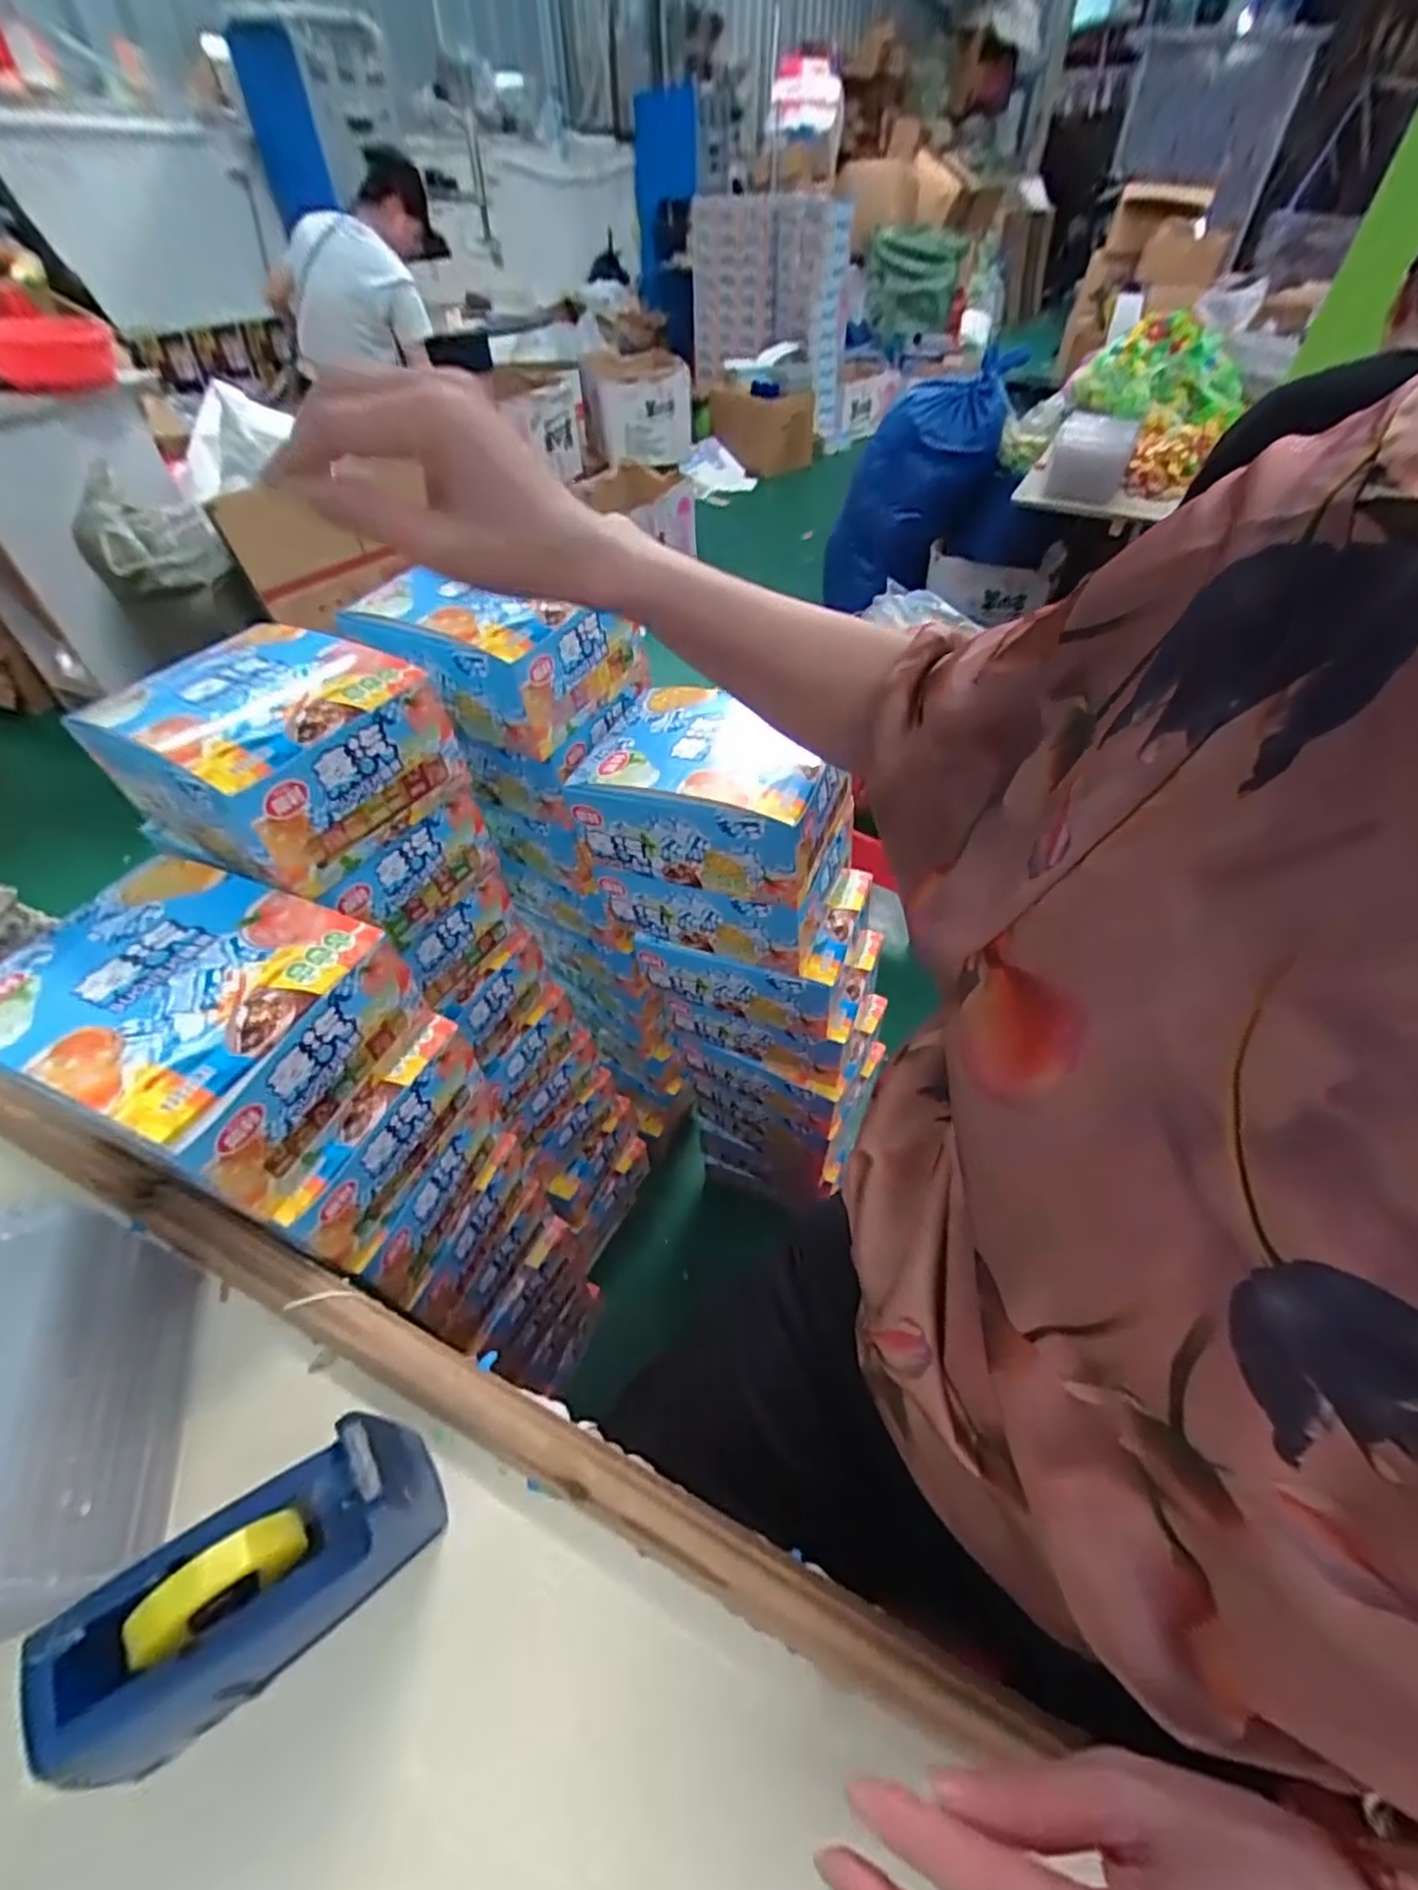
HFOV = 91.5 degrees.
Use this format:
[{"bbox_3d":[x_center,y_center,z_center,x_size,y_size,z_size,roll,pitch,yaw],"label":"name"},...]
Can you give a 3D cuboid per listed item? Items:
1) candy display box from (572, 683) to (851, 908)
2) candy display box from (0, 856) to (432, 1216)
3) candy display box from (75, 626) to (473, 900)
[{"bbox_3d":[0.000,-0.127,0.585,0.207,0.103,0.128,19,50,17],"label":"candy display box"},{"bbox_3d":[-0.306,0.041,0.416,0.190,0.084,0.153,17,49,16],"label":"candy display box"},{"bbox_3d":[-0.302,-0.138,0.479,0.188,0.093,0.153,24,51,21],"label":"candy display box"}]

